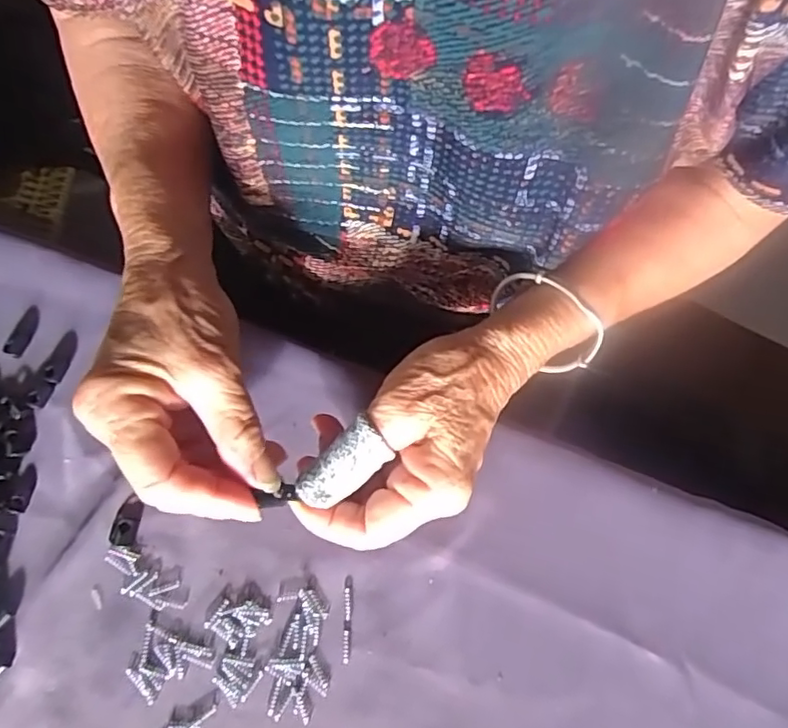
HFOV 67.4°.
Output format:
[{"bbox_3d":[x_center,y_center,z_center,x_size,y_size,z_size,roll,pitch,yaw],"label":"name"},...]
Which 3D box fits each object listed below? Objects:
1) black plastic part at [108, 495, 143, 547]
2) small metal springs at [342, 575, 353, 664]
[{"bbox_3d":[-0.140,0.083,0.310,0.013,0.006,0.024,9,73,1],"label":"black plastic part"},{"bbox_3d":[-0.024,0.130,0.301,0.004,0.004,0.041,2,73,-1],"label":"small metal springs"}]

